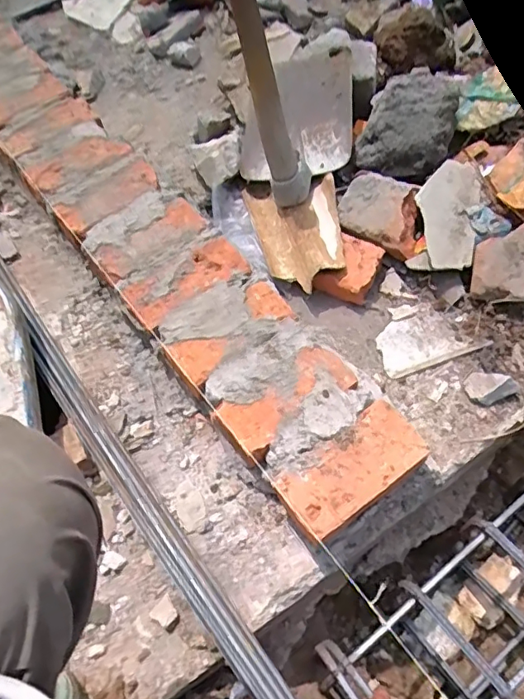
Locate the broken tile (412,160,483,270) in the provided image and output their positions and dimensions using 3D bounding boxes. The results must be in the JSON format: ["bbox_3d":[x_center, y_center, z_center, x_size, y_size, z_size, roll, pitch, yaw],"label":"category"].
[{"bbox_3d":[0.251,-0.187,0.749,0.080,0.023,0.175,12,60,11],"label":"broken tile"}]

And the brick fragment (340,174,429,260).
[{"bbox_3d":[0.164,-0.189,0.762,0.119,0.034,0.103,21,89,24],"label":"brick fragment"}]

